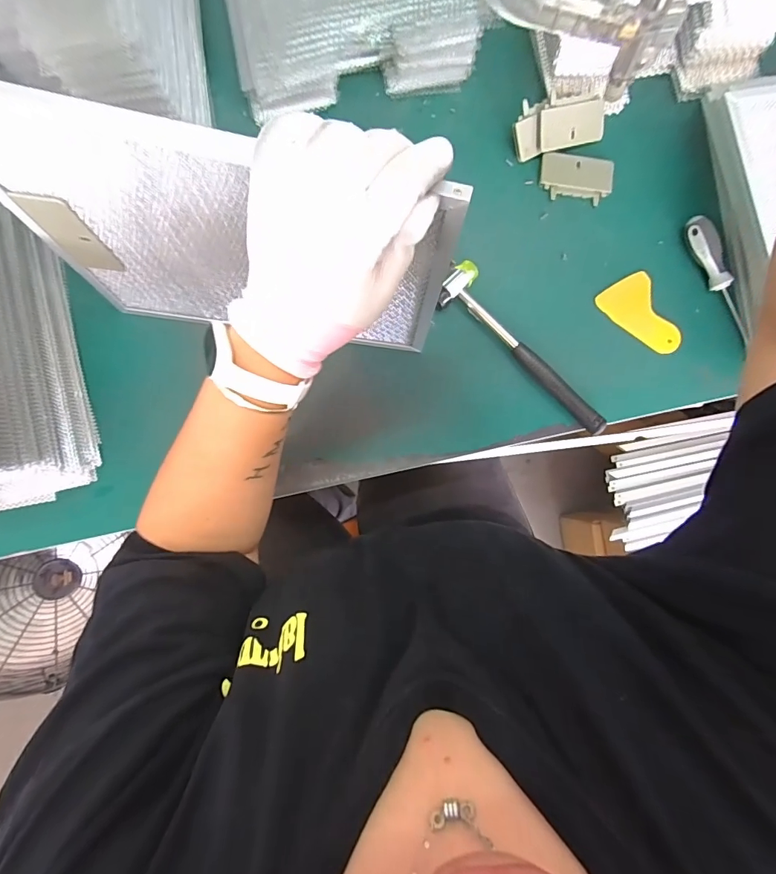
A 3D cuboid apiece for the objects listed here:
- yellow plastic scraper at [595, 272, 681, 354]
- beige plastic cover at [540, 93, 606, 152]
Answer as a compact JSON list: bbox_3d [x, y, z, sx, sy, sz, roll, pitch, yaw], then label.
[{"bbox_3d":[0.296,-0.139,0.498,0.067,0.010,0.099,-28,93,4],"label":"yellow plastic scraper"},{"bbox_3d":[0.218,-0.369,0.495,0.085,0.008,0.048,-15,128,-9],"label":"beige plastic cover"}]

